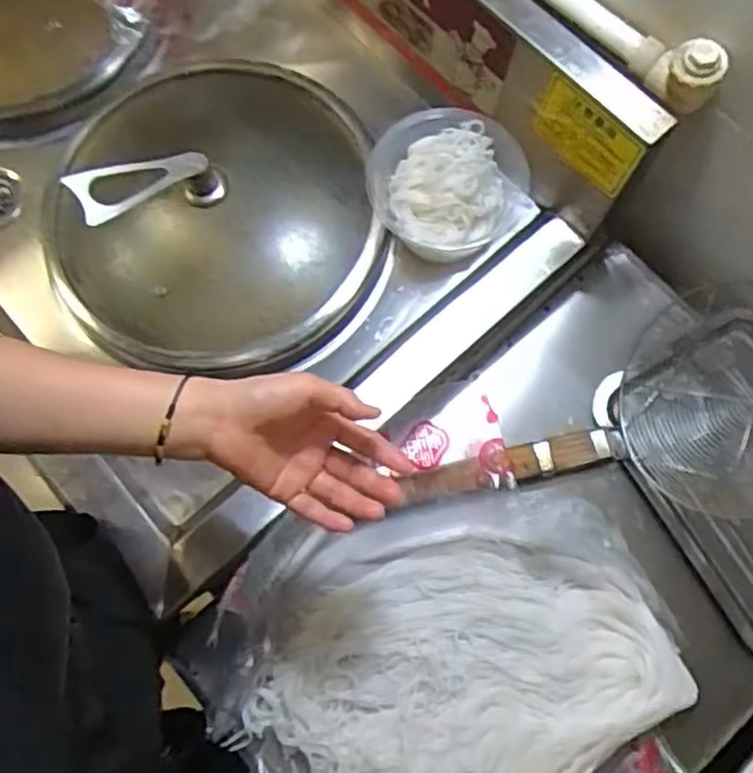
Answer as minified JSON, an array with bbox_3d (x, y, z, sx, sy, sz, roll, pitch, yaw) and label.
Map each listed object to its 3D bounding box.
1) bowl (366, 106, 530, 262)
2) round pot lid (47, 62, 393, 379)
[{"bbox_3d":[0.068,-0.189,0.692,0.136,0.087,0.129,0,75,1],"label":"bowl"},{"bbox_3d":[-0.156,-0.178,0.667,0.301,0.113,0.319,0,75,1],"label":"round pot lid"}]

